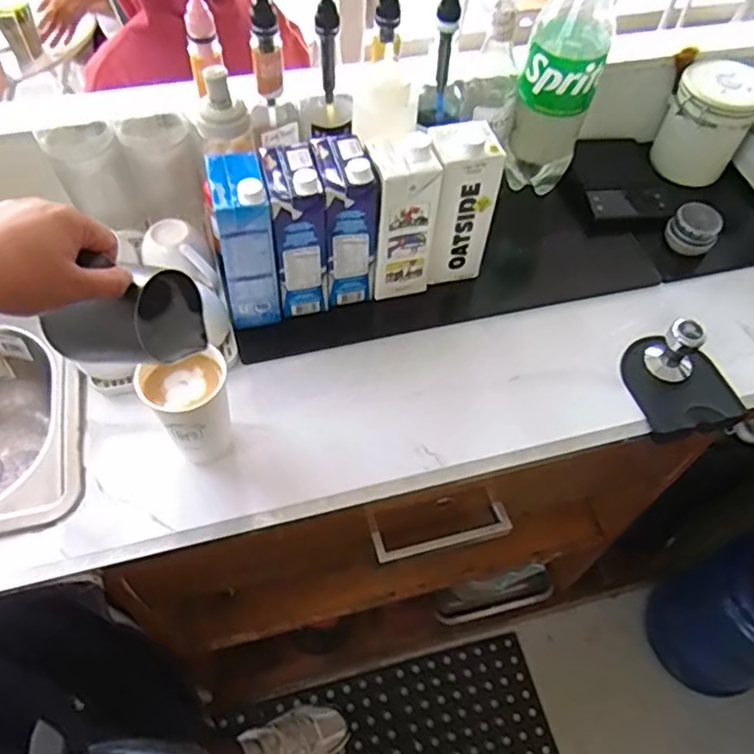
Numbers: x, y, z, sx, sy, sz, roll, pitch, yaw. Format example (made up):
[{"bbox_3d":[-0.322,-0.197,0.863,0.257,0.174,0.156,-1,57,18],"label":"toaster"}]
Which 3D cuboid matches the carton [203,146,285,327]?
[{"bbox_3d":[-0.160,-0.160,0.759,0.064,0.188,0.098,-13,58,-12],"label":"carton"}]

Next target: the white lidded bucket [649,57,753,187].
[{"bbox_3d":[0.515,-0.398,0.999,0.120,0.147,0.123,2,56,-2],"label":"white lidded bucket"}]

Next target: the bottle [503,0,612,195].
[{"bbox_3d":[0.245,-0.400,0.866,0.096,0.339,0.097,17,56,8],"label":"bottle"}]

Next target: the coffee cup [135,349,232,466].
[{"bbox_3d":[-0.195,0.032,0.689,0.091,0.124,0.083,-30,63,-22],"label":"coffee cup"}]

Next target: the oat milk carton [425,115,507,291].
[{"bbox_3d":[0.102,-0.222,0.813,0.089,0.194,0.079,-13,57,-12],"label":"oat milk carton"}]

